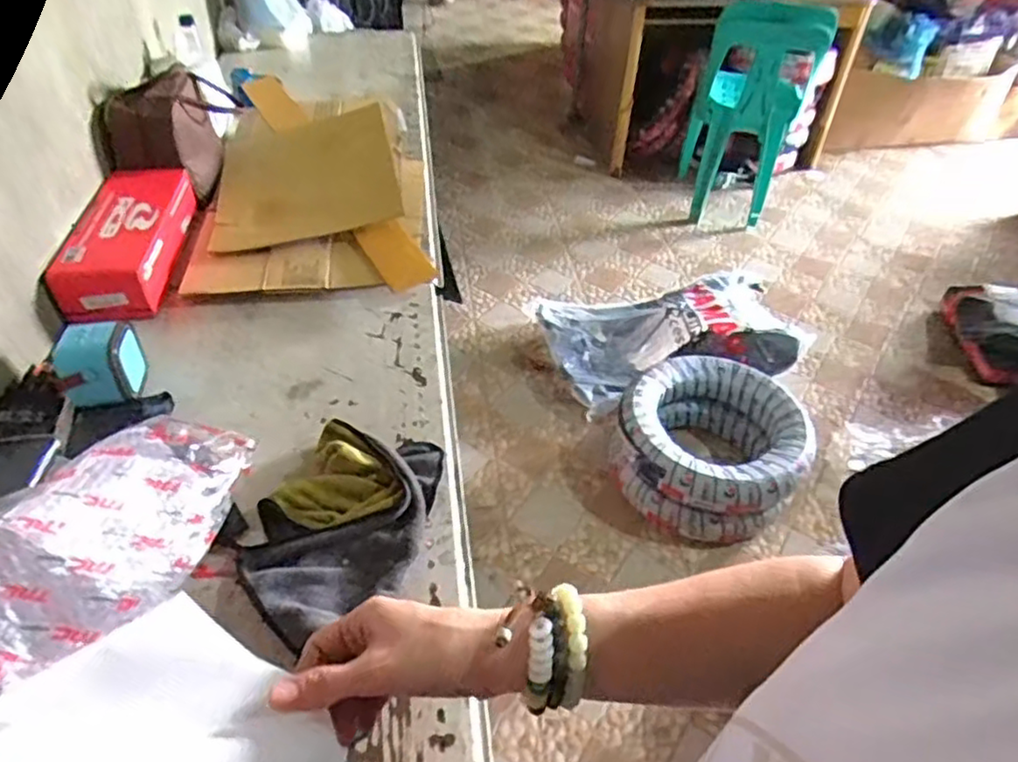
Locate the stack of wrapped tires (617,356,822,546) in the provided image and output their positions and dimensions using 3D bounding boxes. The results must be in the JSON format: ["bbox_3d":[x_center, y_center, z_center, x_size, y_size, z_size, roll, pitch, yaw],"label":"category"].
[{"bbox_3d":[0.502,0.160,1.683,0.433,0.175,0.472,29,49,26],"label":"stack of wrapped tires"}]

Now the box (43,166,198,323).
[{"bbox_3d":[-0.589,-0.223,1.035,0.150,0.076,0.321,-7,44,-10],"label":"box"}]

